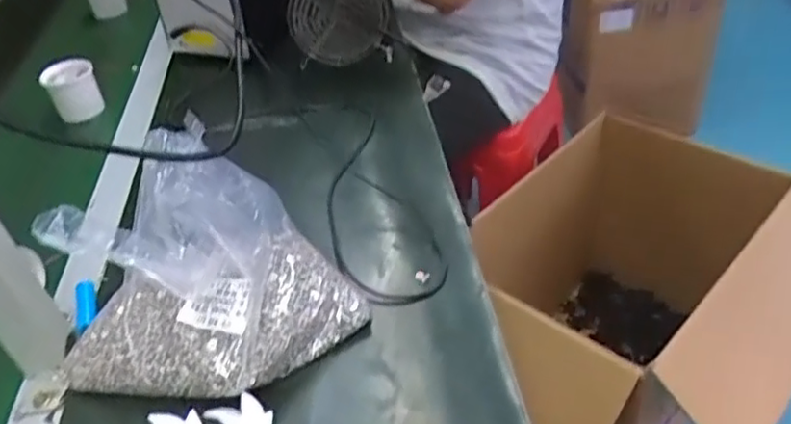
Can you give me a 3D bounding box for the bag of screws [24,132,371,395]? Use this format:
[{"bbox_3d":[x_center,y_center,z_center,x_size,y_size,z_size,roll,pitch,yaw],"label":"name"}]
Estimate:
[{"bbox_3d":[-0.130,0.046,0.443,0.189,0.127,0.110,-28,43,-22],"label":"bag of screws"}]

